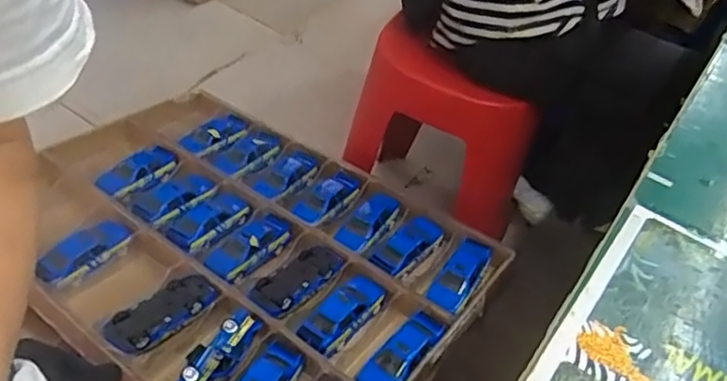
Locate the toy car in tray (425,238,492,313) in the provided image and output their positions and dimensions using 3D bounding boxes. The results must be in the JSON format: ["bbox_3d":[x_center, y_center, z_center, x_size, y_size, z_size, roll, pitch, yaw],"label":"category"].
[{"bbox_3d":[0.128,0.113,0.855,0.045,0.024,0.111,30,62,22],"label":"toy car in tray"}]

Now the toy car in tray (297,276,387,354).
[{"bbox_3d":[-0.027,0.155,0.800,0.047,0.031,0.123,33,50,22],"label":"toy car in tray"}]

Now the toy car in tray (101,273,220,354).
[{"bbox_3d":[-0.241,0.146,0.770,0.062,0.030,0.133,33,50,22],"label":"toy car in tray"}]

